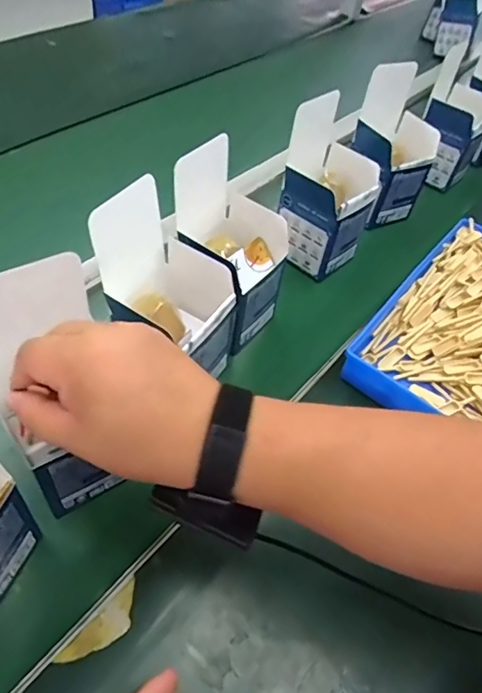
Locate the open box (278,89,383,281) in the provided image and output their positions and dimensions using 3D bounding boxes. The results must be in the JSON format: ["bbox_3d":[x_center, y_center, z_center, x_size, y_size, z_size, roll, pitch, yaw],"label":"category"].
[{"bbox_3d":[0.101,-0.184,0.577,0.092,0.171,0.090,35,56,21],"label":"open box"}]

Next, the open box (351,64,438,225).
[{"bbox_3d":[0.201,-0.265,0.661,0.092,0.173,0.098,-19,56,-20],"label":"open box"}]

